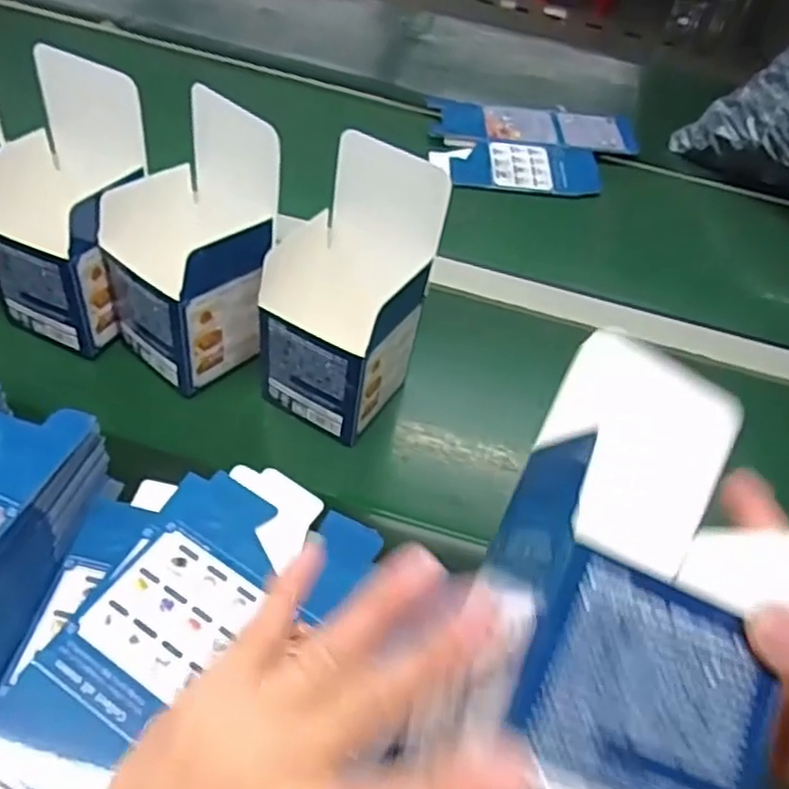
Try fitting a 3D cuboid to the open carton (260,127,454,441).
[{"bbox_3d":[-0.034,-0.067,0.478,0.104,0.186,0.113,29,54,16],"label":"open carton"}]

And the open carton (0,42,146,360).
[{"bbox_3d":[-0.233,-0.130,0.503,0.092,0.152,0.115,23,53,12],"label":"open carton"}]

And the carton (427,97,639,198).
[{"bbox_3d":[0.160,-0.281,0.792,0.233,0.010,0.150,3,57,-5],"label":"carton"}]

